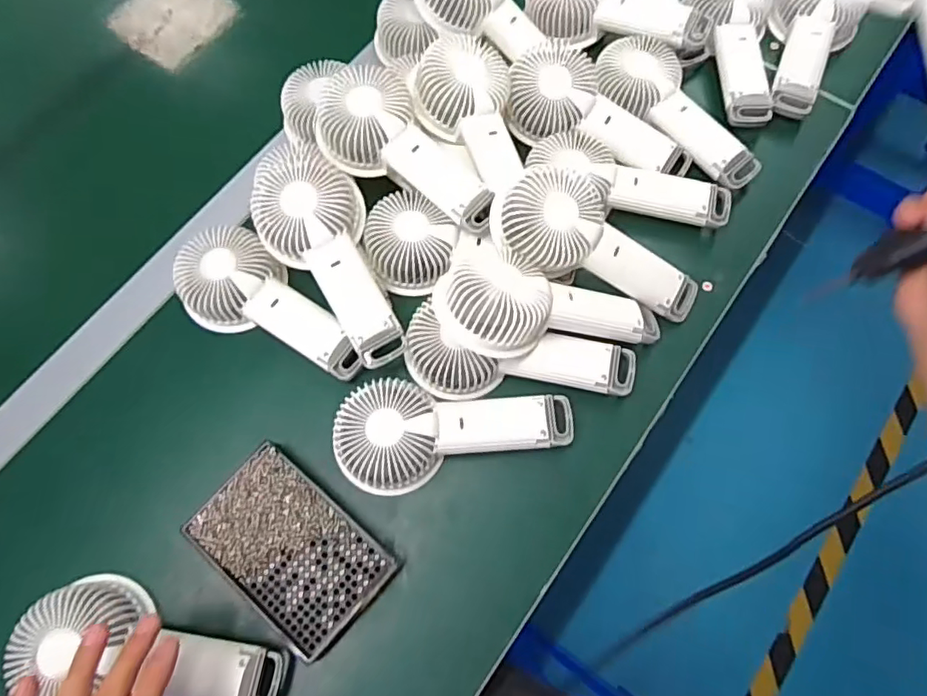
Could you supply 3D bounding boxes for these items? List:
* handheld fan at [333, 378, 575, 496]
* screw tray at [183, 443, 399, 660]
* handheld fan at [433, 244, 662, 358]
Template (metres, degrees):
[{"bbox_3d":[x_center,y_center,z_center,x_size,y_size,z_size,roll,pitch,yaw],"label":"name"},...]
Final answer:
[{"bbox_3d":[-0.006,0.067,0.440,0.177,0.033,0.081,-1,71,1],"label":"handheld fan"},{"bbox_3d":[-0.127,0.148,0.425,0.136,0.031,0.089,40,76,13],"label":"screw tray"},{"bbox_3d":[0.068,-0.035,0.449,0.180,0.034,0.085,5,71,-16],"label":"handheld fan"}]

